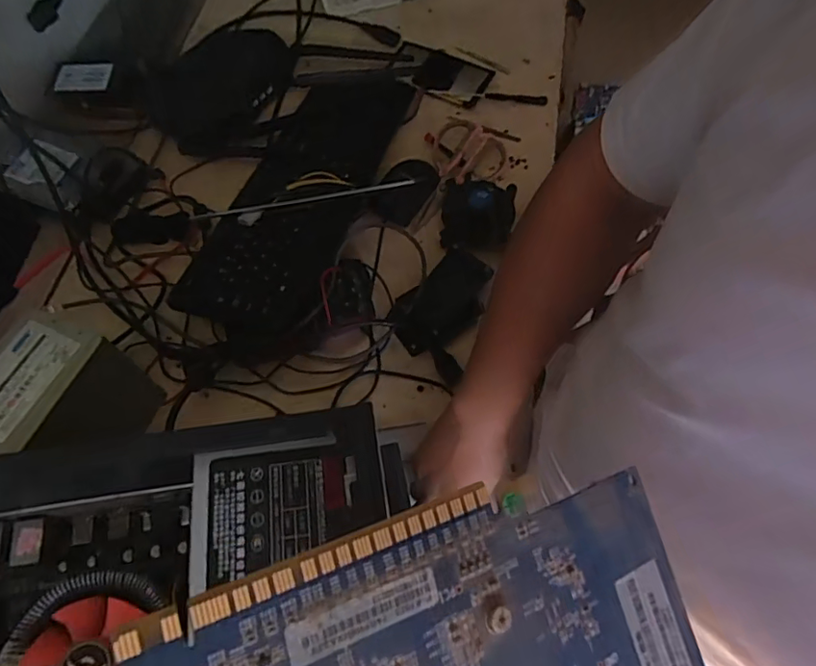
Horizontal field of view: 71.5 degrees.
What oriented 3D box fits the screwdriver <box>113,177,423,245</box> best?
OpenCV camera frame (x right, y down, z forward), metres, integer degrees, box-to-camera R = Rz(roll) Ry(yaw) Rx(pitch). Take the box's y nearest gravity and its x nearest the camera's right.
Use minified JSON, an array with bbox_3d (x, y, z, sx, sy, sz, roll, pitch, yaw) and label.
[{"bbox_3d":[-0.182,-0.151,0.685,0.377,0.031,0.031,-8,64,9],"label":"screwdriver"}]

